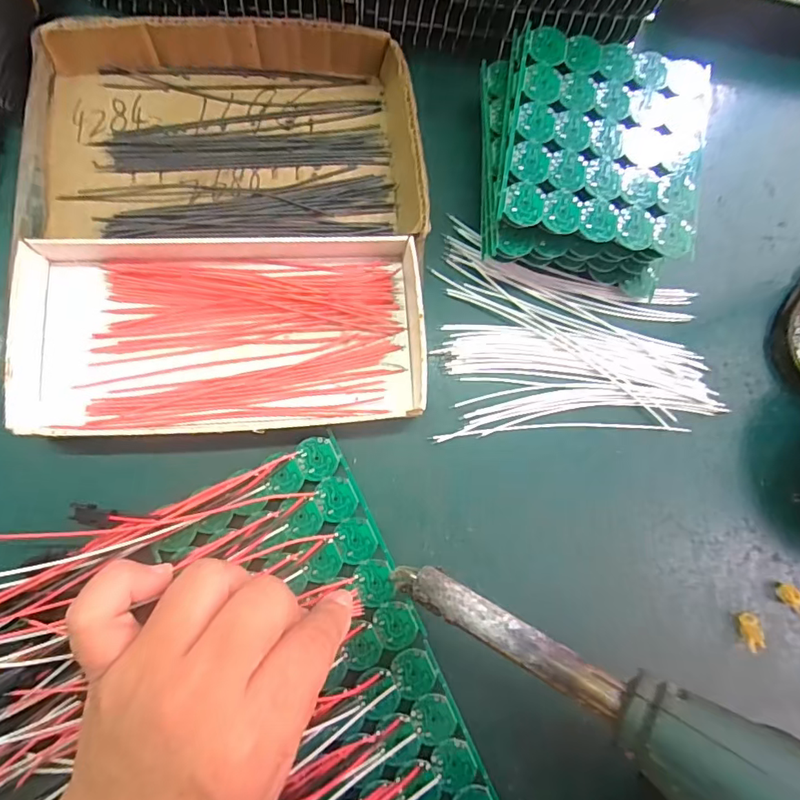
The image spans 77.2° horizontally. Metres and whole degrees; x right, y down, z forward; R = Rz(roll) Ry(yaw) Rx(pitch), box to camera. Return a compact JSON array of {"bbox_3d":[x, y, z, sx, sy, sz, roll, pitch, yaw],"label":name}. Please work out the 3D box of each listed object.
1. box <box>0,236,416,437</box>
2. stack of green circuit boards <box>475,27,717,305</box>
[{"bbox_3d":[-0.084,-0.034,0.248,0.189,0.021,0.096,-2,83,-6],"label":"box"},{"bbox_3d":[0.096,-0.123,0.268,0.109,0.047,0.112,7,82,-5],"label":"stack of green circuit boards"}]

